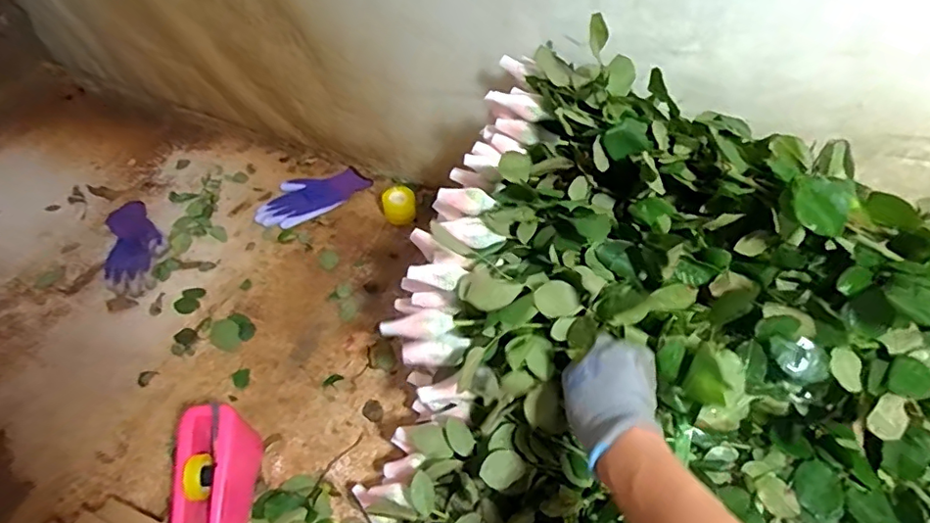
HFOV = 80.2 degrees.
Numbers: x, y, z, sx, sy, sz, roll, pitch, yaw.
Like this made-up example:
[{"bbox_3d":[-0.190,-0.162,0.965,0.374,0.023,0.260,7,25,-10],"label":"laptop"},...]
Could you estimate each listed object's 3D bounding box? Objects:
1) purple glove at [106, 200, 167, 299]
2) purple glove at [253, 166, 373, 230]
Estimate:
[{"bbox_3d":[-0.577,-0.026,0.962,0.093,0.031,0.194,-15,51,-13],"label":"purple glove"},{"bbox_3d":[-0.297,-0.130,1.068,0.218,0.018,0.108,-27,55,-23],"label":"purple glove"}]

